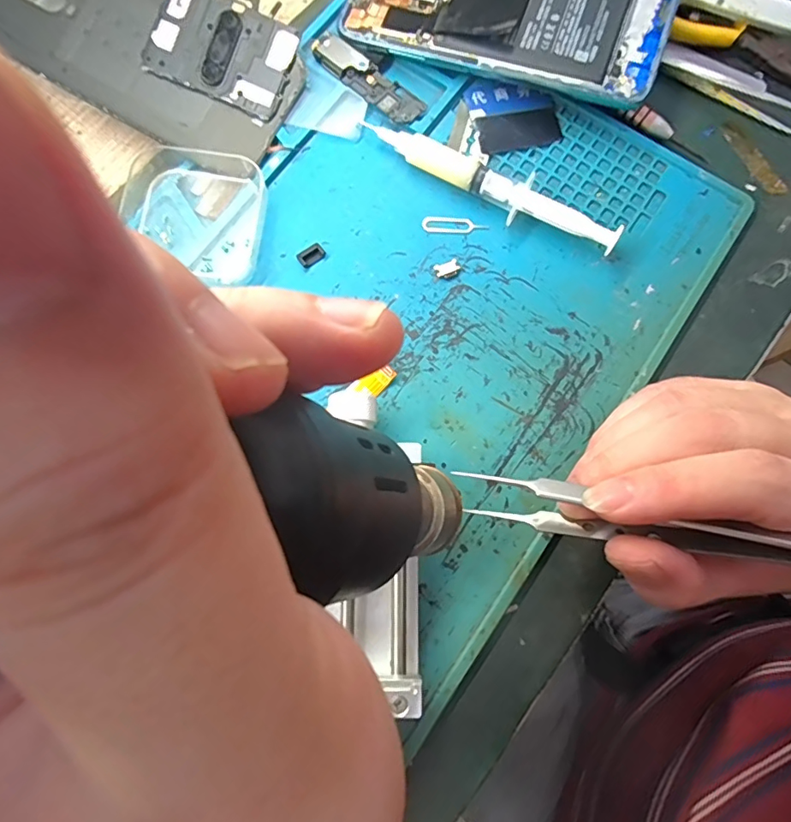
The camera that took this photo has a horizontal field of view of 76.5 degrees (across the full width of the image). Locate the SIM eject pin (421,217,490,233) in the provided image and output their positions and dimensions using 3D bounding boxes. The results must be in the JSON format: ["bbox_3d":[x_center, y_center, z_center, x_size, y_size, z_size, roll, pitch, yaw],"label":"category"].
[{"bbox_3d":[0.030,-0.093,0.250,0.033,0.004,0.008,4,82,-1],"label":"SIM eject pin"}]

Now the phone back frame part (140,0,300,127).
[{"bbox_3d":[-0.085,-0.182,0.249,0.066,0.004,0.054,24,90,-7],"label":"phone back frame part"}]

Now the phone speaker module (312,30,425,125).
[{"bbox_3d":[-0.015,-0.173,0.260,0.066,0.006,0.018,41,81,8],"label":"phone speaker module"}]

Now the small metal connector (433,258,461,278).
[{"bbox_3d":[0.025,-0.069,0.243,0.012,0.004,0.008,-24,79,-5],"label":"small metal connector"}]

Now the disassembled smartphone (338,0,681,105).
[{"bbox_3d":[0.057,-0.208,0.257,0.160,0.008,0.075,19,81,8],"label":"disassembled smartphone"}]

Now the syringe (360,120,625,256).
[{"bbox_3d":[0.046,-0.112,0.247,0.135,0.014,0.018,27,79,5],"label":"syringe"}]

